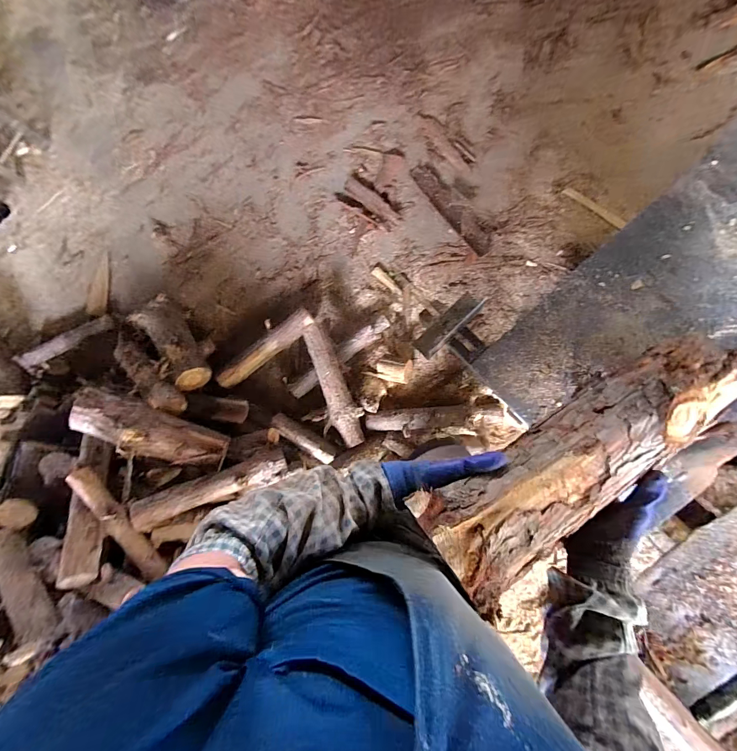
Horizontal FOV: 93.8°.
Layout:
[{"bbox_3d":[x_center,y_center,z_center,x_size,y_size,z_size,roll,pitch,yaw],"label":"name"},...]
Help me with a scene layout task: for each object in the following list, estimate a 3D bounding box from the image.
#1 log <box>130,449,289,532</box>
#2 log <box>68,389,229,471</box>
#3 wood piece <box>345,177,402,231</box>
[{"bbox_3d":[-0.516,0.378,1.158,0.487,0.078,0.100,-18,88,-21],"label":"log"},{"bbox_3d":[-0.753,0.206,1.217,0.485,0.158,0.144,26,92,-19],"label":"log"},{"bbox_3d":[0.013,-0.747,1.486,0.070,0.018,0.292,-45,80,5],"label":"wood piece"}]

